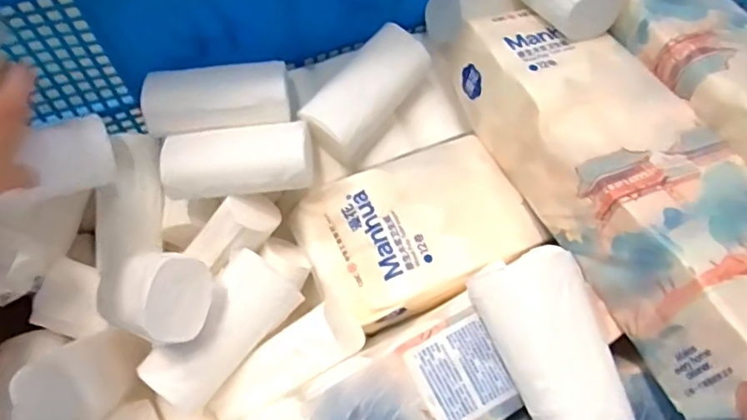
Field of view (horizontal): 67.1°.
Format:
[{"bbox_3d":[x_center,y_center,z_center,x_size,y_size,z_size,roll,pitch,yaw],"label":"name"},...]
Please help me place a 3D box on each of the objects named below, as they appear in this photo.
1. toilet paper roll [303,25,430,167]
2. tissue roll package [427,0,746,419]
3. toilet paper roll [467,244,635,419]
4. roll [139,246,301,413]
[{"bbox_3d":[-0.009,-0.112,0.551,0.061,0.052,0.138,35,70,14],"label":"toilet paper roll"},{"bbox_3d":[0.203,-0.062,0.486,0.144,0.109,0.439,-22,68,-10],"label":"tissue roll package"},{"bbox_3d":[0.132,0.102,0.422,0.072,0.069,0.134,-19,67,-9],"label":"toilet paper roll"},{"bbox_3d":[-0.126,0.099,0.471,0.061,0.048,0.134,38,70,15],"label":"roll"}]

